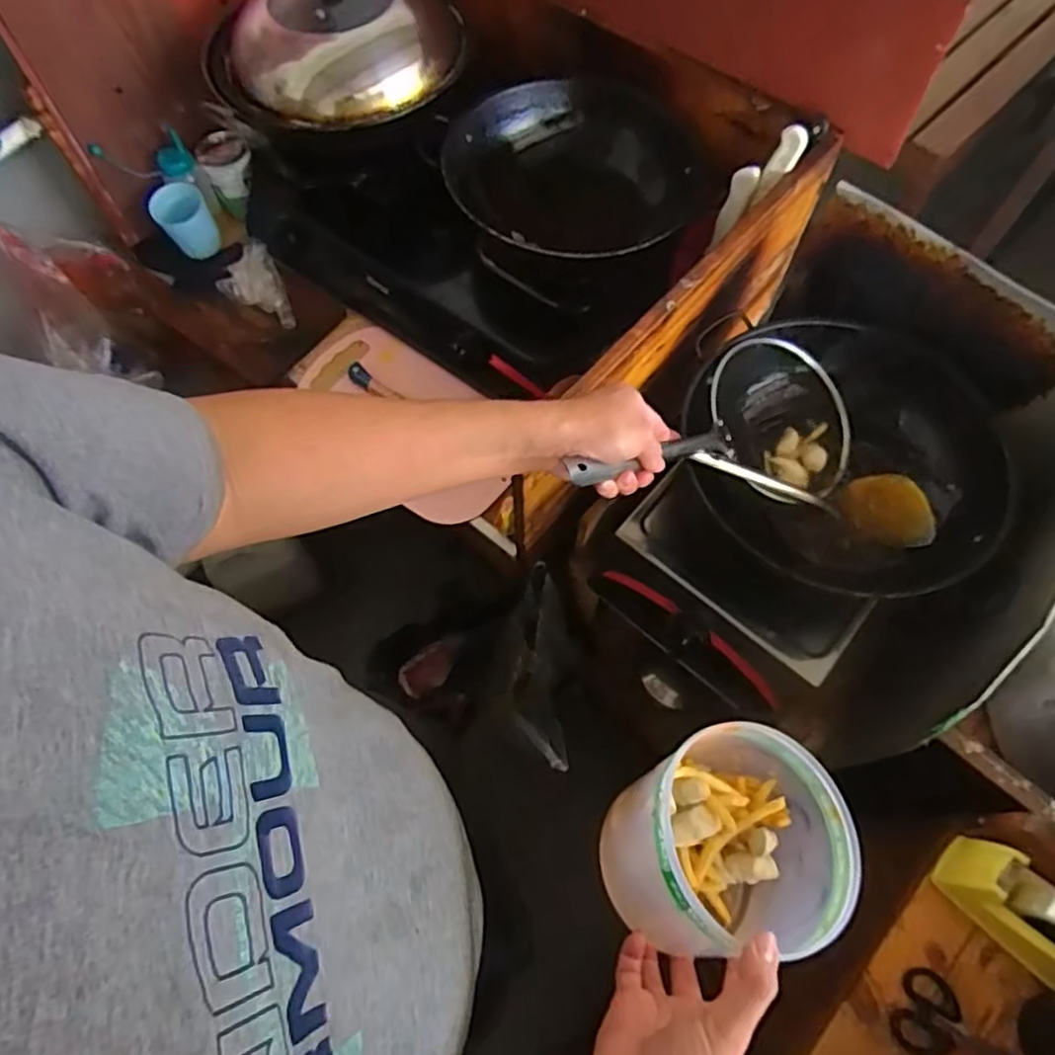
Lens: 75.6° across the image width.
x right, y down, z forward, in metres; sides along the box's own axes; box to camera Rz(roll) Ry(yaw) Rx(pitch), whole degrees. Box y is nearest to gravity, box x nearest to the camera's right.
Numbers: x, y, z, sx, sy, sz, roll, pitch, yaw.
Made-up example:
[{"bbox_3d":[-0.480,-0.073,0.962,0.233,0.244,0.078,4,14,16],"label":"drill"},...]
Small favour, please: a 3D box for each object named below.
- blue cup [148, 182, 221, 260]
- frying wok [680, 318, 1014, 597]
[{"bbox_3d":[-0.511,-0.455,1.025,0.073,0.083,0.075,-1,66,1],"label":"blue cup"},{"bbox_3d":[0.350,-0.079,0.757,0.257,0.113,0.320,-41,71,-16],"label":"frying wok"}]

